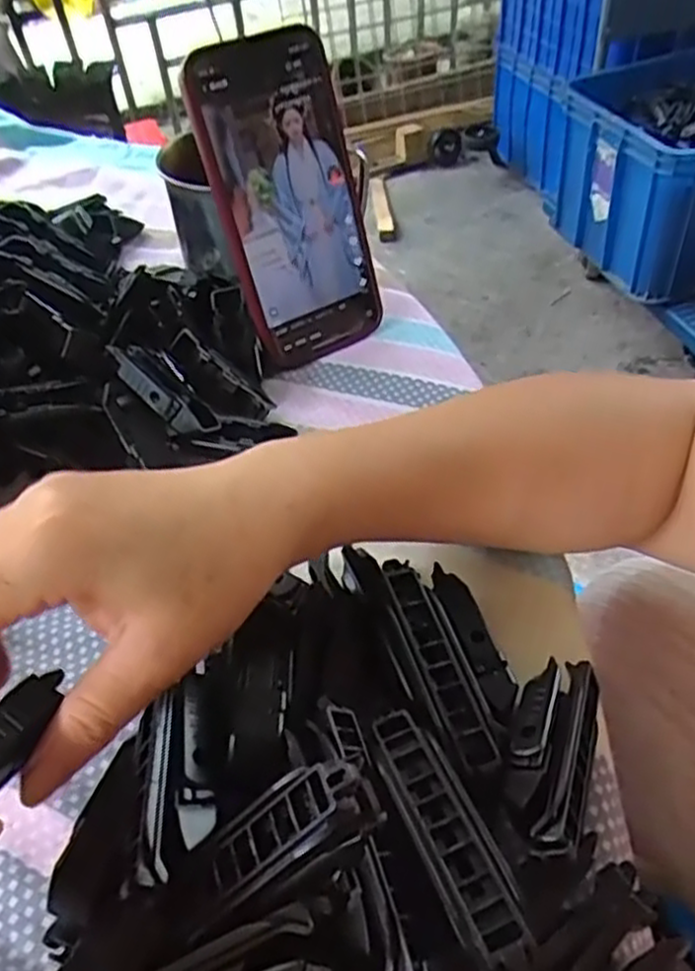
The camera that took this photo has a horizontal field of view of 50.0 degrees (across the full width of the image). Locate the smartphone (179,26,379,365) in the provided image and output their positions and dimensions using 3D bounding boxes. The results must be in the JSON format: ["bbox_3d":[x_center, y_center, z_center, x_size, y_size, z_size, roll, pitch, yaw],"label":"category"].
[{"bbox_3d":[-0.028,-0.146,0.390,0.076,0.156,0.011,-24,29,-15],"label":"smartphone"}]

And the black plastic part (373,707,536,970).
[{"bbox_3d":[0.027,0.095,0.209,0.019,0.011,0.074,-18,50,-10],"label":"black plastic part"}]

